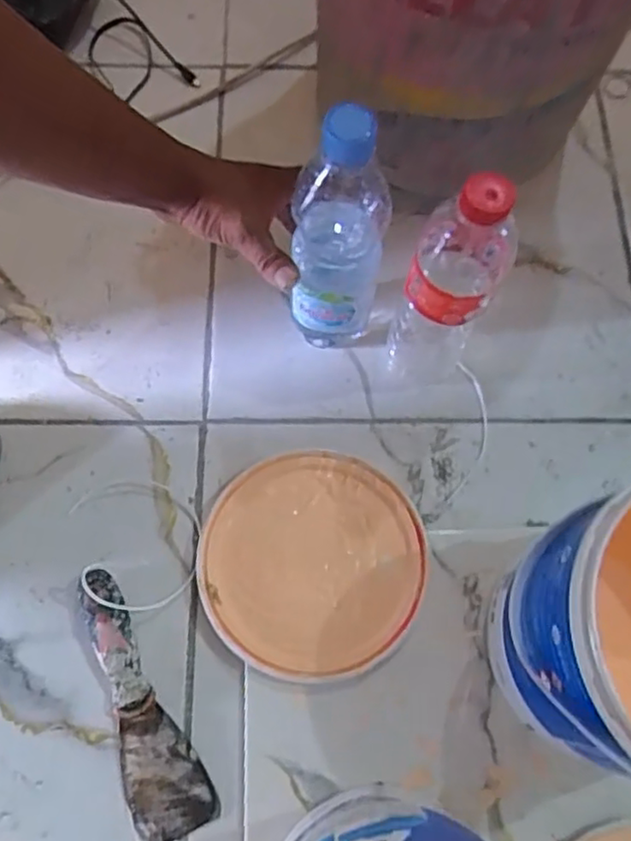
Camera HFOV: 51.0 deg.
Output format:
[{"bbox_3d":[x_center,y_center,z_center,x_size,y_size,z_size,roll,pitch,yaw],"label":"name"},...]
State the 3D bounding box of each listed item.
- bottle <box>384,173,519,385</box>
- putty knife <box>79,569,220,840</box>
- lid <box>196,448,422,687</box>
[{"bbox_3d":[0.098,-0.098,0.490,0.060,0.224,0.060,25,72,8],"label":"bottle"},{"bbox_3d":[-0.137,0.208,0.482,0.055,0.028,0.193,-28,73,-10],"label":"putty knife"},{"bbox_3d":[-0.002,0.111,0.525,0.169,0.013,0.171,0,71,-1],"label":"lid"}]

